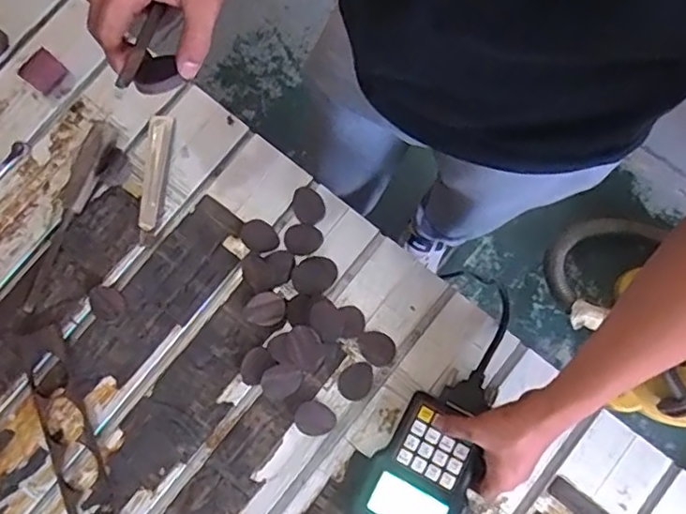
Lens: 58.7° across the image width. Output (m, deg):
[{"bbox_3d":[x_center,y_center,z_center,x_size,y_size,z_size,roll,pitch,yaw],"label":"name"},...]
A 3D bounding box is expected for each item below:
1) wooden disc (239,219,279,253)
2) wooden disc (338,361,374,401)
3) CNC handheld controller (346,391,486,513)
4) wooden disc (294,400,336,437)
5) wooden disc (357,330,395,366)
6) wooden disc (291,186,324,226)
[{"bbox_3d":[-0.096,-0.024,0.702,0.045,0.006,0.035,36,82,8],"label":"wooden disc"},{"bbox_3d":[0.015,0.135,0.669,0.034,0.004,0.042,33,82,7],"label":"wooden disc"},{"bbox_3d":[0.081,0.222,0.623,0.102,0.022,0.146,28,81,6],"label":"CNC handheld controller"},{"bbox_3d":[-0.031,0.175,0.661,0.039,0.012,0.039,0,79,1],"label":"wooden disc"},{"bbox_3d":[0.036,0.099,0.674,0.043,0.004,0.035,33,82,7],"label":"wooden disc"},{"bbox_3d":[-0.041,-0.058,0.702,0.042,0.009,0.039,1,83,-10],"label":"wooden disc"}]

